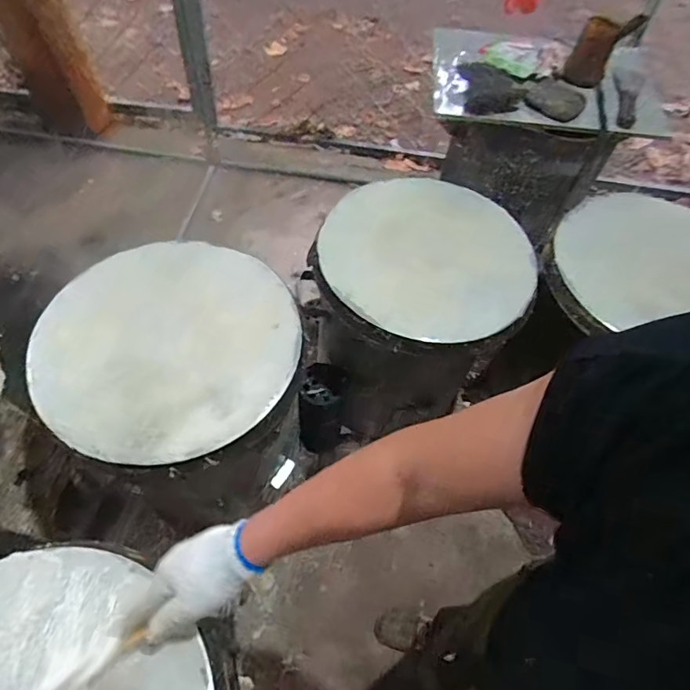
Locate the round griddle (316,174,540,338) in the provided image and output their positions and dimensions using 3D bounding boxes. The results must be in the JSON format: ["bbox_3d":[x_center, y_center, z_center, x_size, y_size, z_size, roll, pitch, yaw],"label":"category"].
[{"bbox_3d":[0.158,-0.179,0.878,0.398,0.049,0.380,2,58,-3],"label":"round griddle"}]

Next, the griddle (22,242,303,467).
[{"bbox_3d":[-0.264,-0.006,0.727,0.362,0.033,0.372,2,58,-3],"label":"griddle"}]

